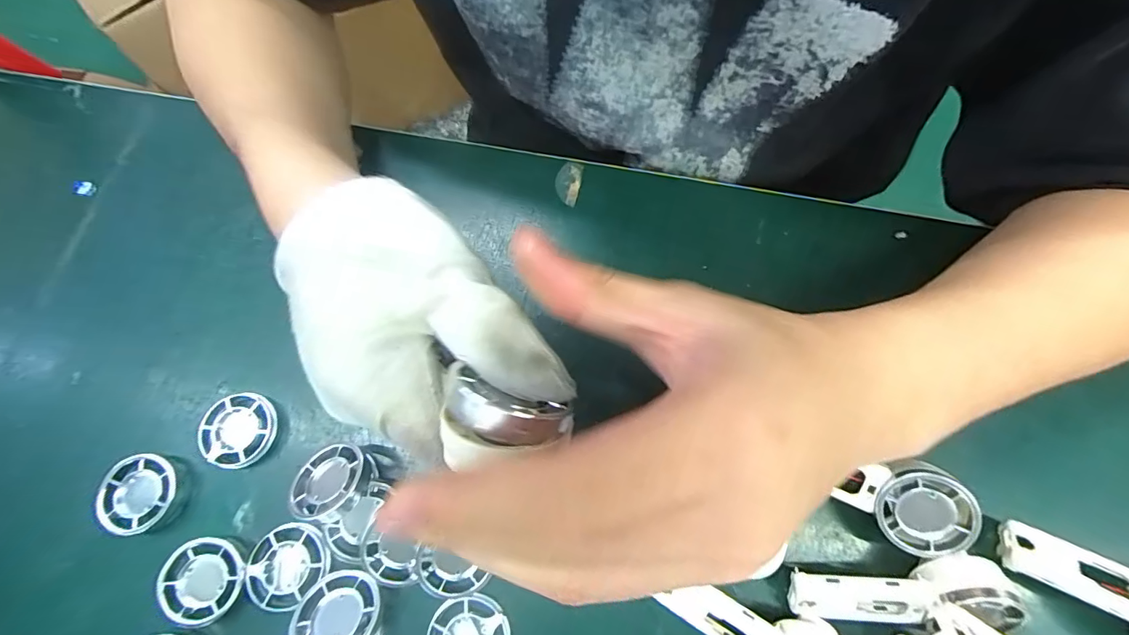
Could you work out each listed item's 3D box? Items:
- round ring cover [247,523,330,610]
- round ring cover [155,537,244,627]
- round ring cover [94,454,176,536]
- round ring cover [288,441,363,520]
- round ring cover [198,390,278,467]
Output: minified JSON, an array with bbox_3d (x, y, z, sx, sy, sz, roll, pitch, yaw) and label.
[{"bbox_3d":[-0.136,0.122,0.235,0.039,0.005,0.038,-1,71,2],"label":"round ring cover"},{"bbox_3d":[-0.176,0.129,0.232,0.036,0.010,0.037,-1,71,2],"label":"round ring cover"},{"bbox_3d":[-0.220,0.091,0.249,0.035,0.015,0.037,-1,71,2],"label":"round ring cover"},{"bbox_3d":[-0.114,0.079,0.232,0.035,0.005,0.036,-6,49,19],"label":"round ring cover"},{"bbox_3d":[-0.175,0.061,0.259,0.037,0.011,0.039,-1,71,2],"label":"round ring cover"}]

